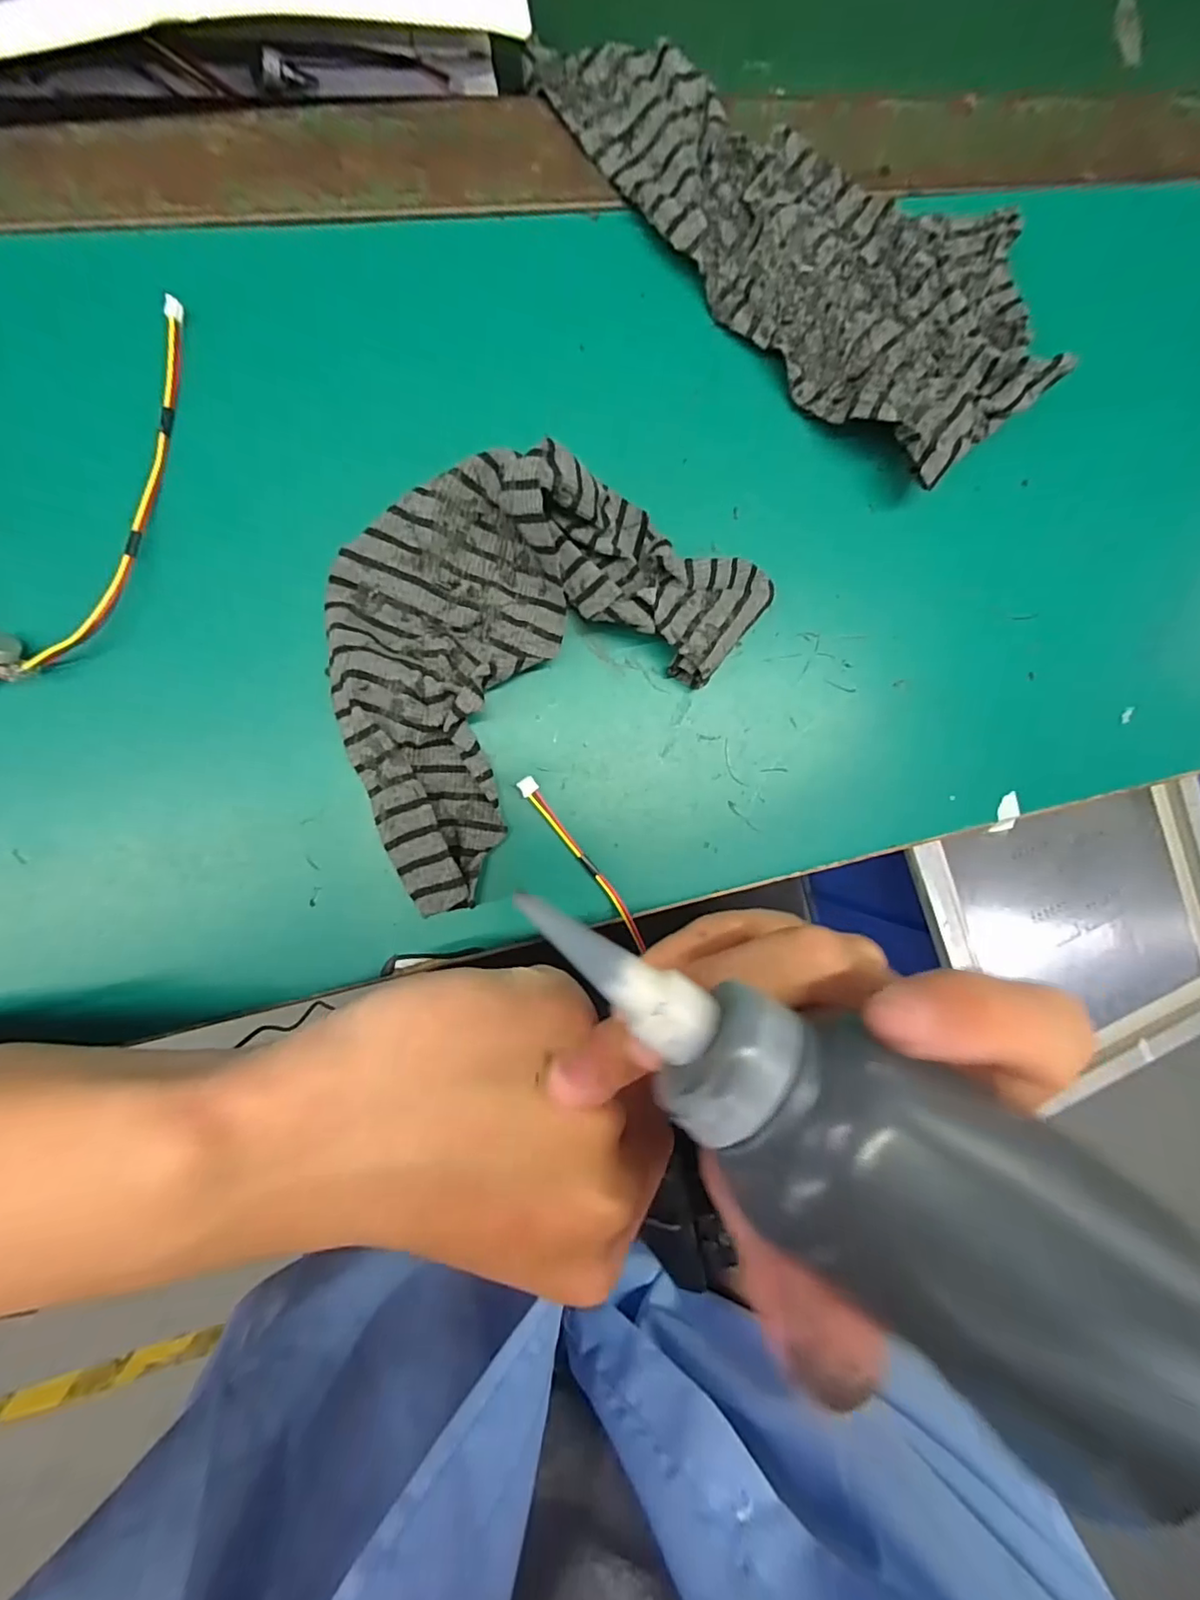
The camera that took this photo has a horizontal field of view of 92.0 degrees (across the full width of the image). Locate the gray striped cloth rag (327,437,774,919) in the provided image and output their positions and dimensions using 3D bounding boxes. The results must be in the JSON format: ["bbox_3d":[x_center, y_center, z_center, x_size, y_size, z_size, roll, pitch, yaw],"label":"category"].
[{"bbox_3d":[-0.037,-0.064,0.229,0.184,0.029,0.126,-44,98,-7],"label":"gray striped cloth rag"}]

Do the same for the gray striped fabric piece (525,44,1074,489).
[{"bbox_3d":[0.099,-0.258,0.252,0.237,0.031,0.119,42,83,-8],"label":"gray striped fabric piece"}]

